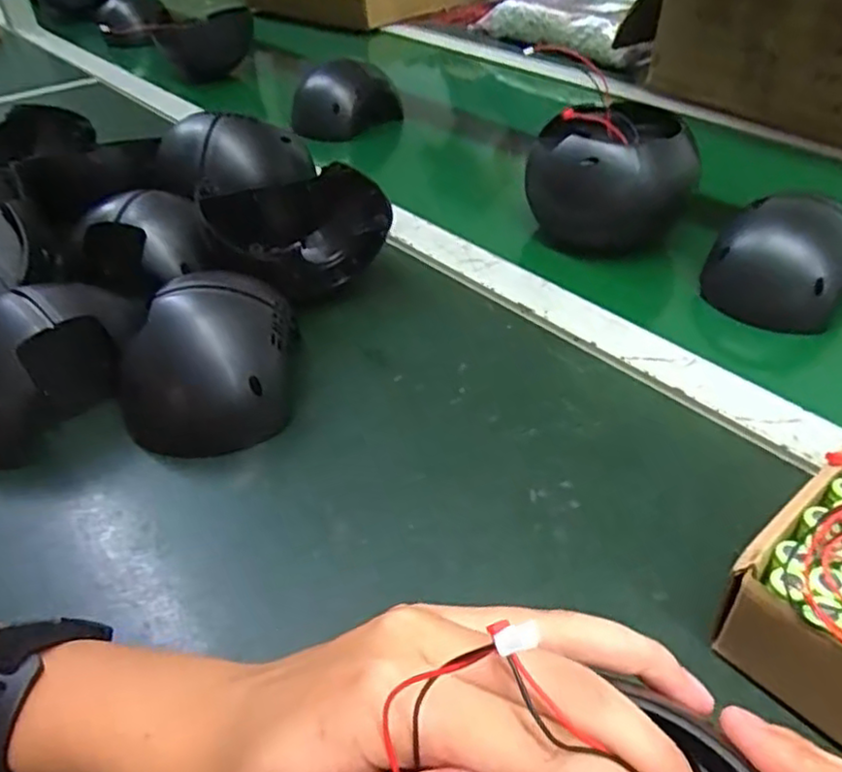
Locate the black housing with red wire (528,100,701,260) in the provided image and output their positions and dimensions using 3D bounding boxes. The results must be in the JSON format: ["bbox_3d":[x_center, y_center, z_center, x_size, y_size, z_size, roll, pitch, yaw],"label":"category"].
[{"bbox_3d":[0.158,-0.175,0.557,0.121,0.090,0.129,13,42,16],"label":"black housing with red wire"}]

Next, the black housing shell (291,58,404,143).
[{"bbox_3d":[-0.084,-0.318,0.755,0.117,0.064,0.076,-7,41,-7],"label":"black housing shell"}]

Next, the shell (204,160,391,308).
[{"bbox_3d":[-0.083,-0.104,0.492,0.132,0.067,0.084,-20,44,-22],"label":"shell"}]

